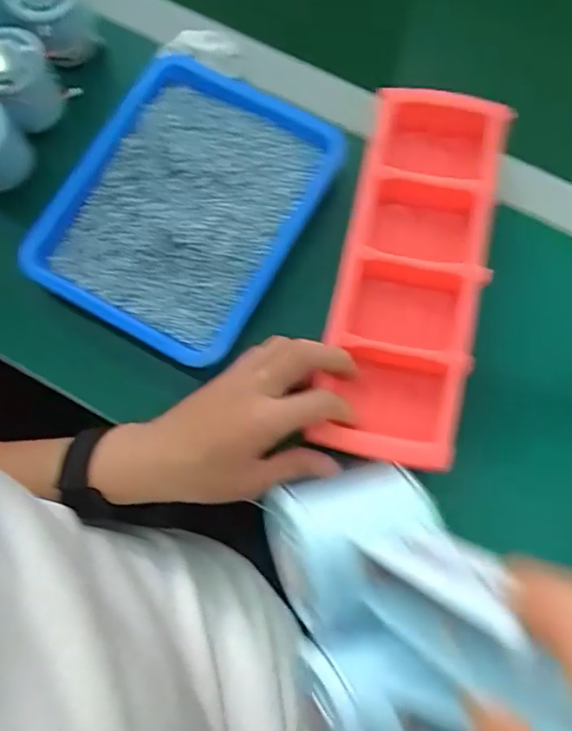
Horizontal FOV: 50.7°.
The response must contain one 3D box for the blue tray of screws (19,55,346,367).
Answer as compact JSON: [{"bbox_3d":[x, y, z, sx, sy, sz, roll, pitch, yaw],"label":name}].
[{"bbox_3d":[-0.080,-0.127,0.464,0.184,0.023,0.216,28,77,9],"label":"blue tray of screws"}]

